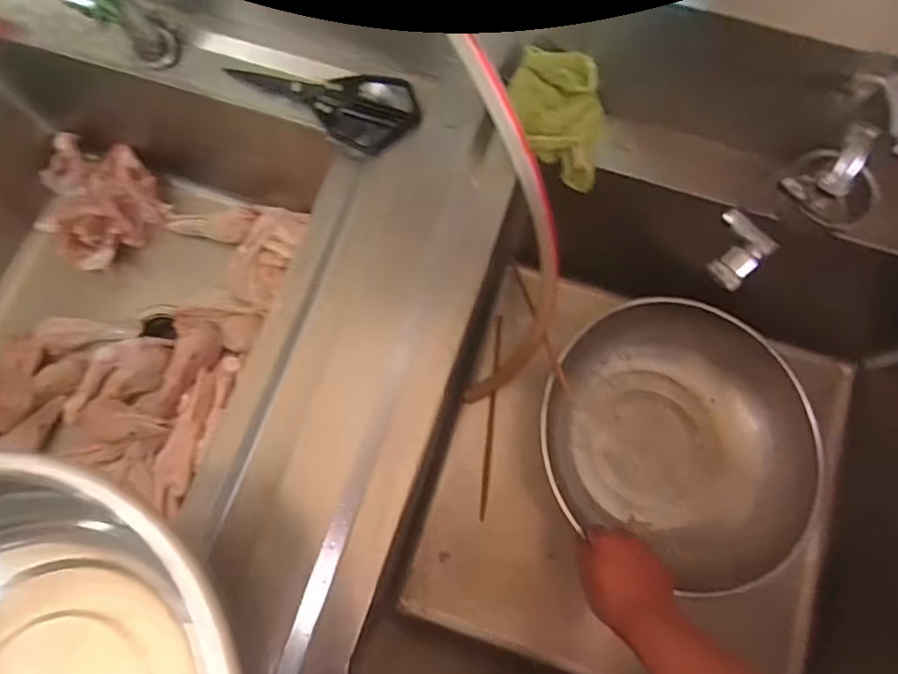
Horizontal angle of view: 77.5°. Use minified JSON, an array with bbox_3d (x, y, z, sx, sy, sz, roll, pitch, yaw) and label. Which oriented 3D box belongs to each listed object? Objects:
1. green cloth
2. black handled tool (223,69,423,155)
[{"bbox_3d":[0.102,-0.202,0.523,0.063,0.090,0.103,-19,76,-4],"label":"green cloth"},{"bbox_3d":[-0.133,-0.245,0.587,0.218,0.017,0.084,15,79,13],"label":"black handled tool"}]

